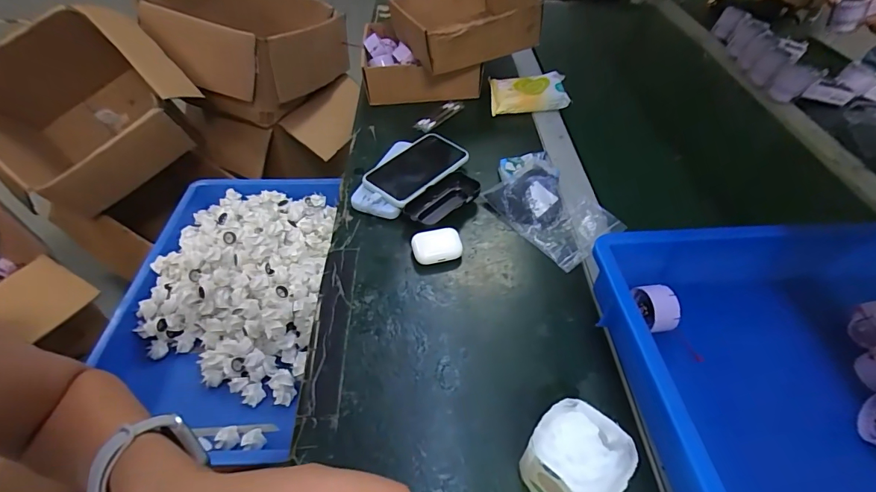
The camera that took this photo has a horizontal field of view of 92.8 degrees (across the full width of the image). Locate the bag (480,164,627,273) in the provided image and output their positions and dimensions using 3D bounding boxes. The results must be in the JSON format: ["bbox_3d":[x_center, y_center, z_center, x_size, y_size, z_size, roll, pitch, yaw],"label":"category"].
[{"bbox_3d":[0.149,-0.046,0.551,0.111,0.027,0.150,-31,55,-26],"label":"bag"}]

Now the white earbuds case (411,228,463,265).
[{"bbox_3d":[-0.001,0.002,0.506,0.059,0.026,0.035,-8,48,-8],"label":"white earbuds case"}]

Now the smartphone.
[{"bbox_3d":[-0.030,-0.112,0.591,0.082,0.014,0.154,31,54,28],"label":"smartphone"}]

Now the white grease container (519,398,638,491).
[{"bbox_3d":[0.105,0.168,0.324,0.065,0.069,0.067,35,56,28],"label":"white grease container"}]

